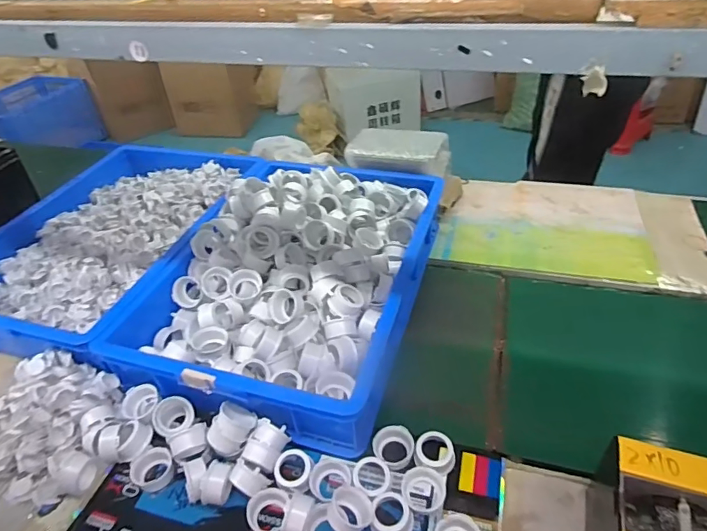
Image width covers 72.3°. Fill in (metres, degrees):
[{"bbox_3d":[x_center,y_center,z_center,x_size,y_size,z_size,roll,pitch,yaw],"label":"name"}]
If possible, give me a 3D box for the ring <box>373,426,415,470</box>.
[{"bbox_3d":[0.055,0.251,0.660,0.055,0.027,0.054,-3,39,2],"label":"ring"}]

